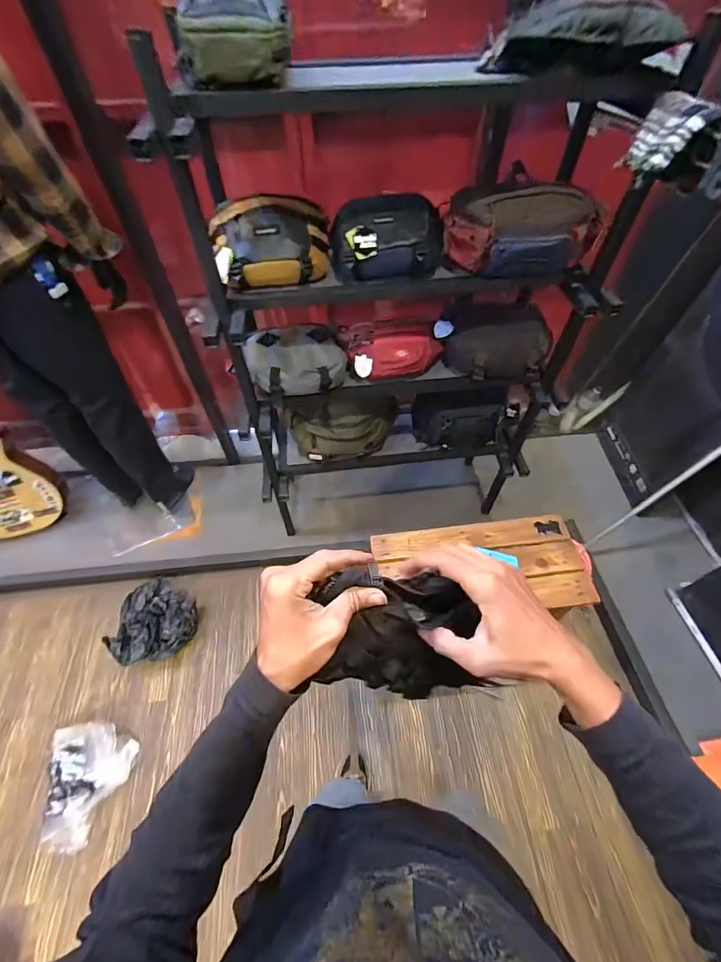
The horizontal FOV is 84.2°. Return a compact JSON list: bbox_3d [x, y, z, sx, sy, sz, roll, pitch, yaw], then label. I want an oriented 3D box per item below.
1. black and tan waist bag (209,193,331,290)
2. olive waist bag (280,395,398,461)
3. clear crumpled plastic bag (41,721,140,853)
[{"bbox_3d":[-0.183,-0.510,0.845,0.247,0.129,0.142,-14,55,-10],"label":"black and tan waist bag"},{"bbox_3d":[-0.050,-0.175,1.269,0.358,0.214,0.121,-6,54,-4],"label":"olive waist bag"},{"bbox_3d":[-0.809,0.880,1.189,0.238,0.096,0.312,-15,55,-10],"label":"clear crumpled plastic bag"}]

